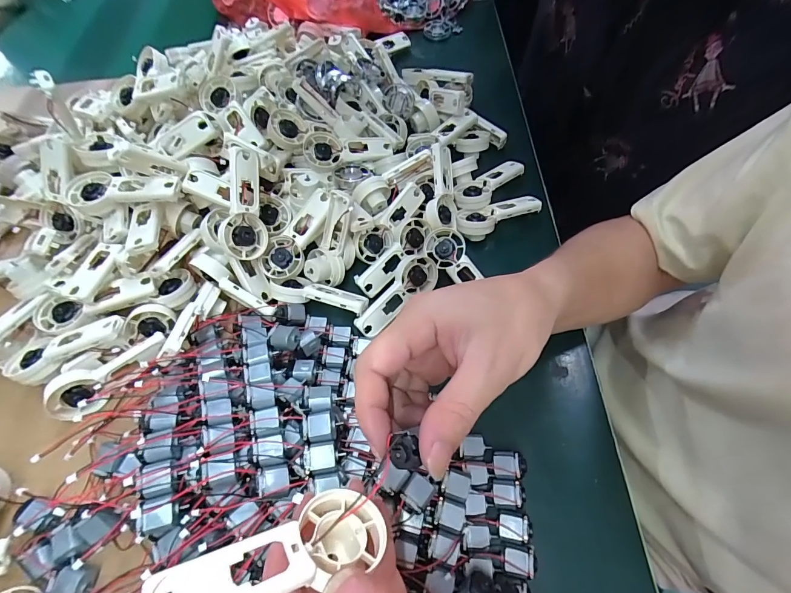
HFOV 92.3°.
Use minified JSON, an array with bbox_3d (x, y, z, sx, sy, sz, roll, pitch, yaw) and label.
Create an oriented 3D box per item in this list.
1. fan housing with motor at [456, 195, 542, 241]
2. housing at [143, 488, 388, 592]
[{"bbox_3d":[0.106,-0.083,0.385,0.092,0.026,0.038,-15,63,-5],"label":"fan housing with motor"},{"bbox_3d":[-0.048,0.107,0.156,0.093,0.027,0.032,5,52,-44],"label":"housing"}]

